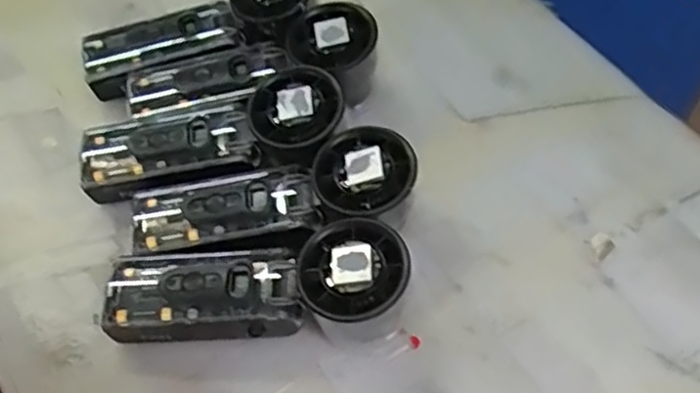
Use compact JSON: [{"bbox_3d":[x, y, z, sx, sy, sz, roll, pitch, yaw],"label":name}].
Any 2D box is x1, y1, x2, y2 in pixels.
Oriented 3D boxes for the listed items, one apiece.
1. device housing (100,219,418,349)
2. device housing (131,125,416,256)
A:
[{"bbox_3d":[-0.051,0.053,0.379,0.170,0.043,0.055,-10,55,12],"label":"device housing"},{"bbox_3d":[-0.046,0.007,0.401,0.162,0.060,0.059,-11,54,-3],"label":"device housing"}]

